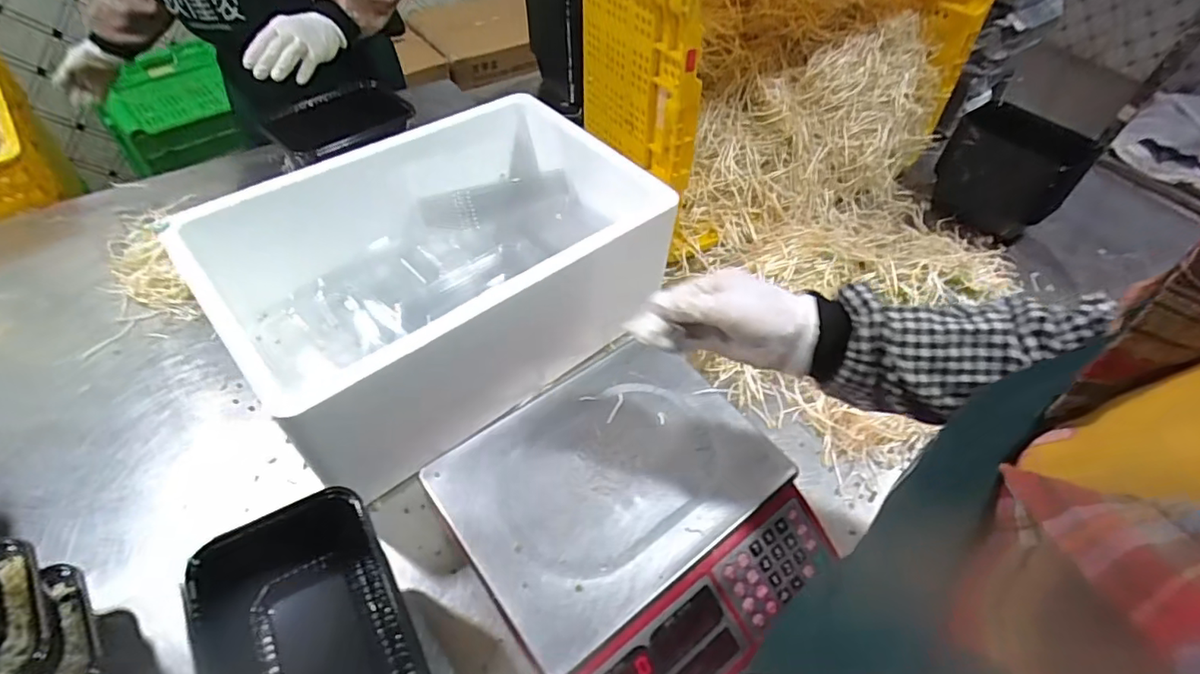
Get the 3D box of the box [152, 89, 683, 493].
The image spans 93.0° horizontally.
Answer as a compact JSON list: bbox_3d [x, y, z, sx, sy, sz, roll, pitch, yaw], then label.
[{"bbox_3d":[-0.183,-0.078,0.701,0.464,0.204,0.310,-33,60,-27],"label":"box"}]

